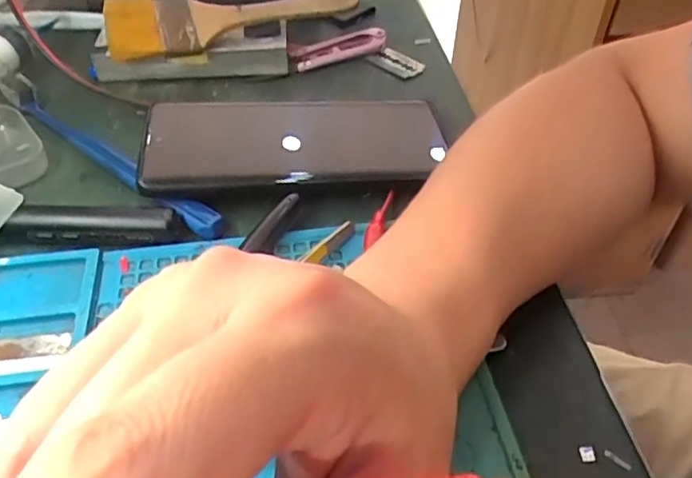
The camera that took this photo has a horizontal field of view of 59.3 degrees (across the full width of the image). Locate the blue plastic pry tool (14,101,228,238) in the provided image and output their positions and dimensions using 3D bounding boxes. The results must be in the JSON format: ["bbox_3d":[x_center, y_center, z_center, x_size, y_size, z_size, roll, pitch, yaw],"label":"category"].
[{"bbox_3d":[-0.126,-0.042,0.330,0.166,0.010,0.013,30,52,26],"label":"blue plastic pry tool"}]

